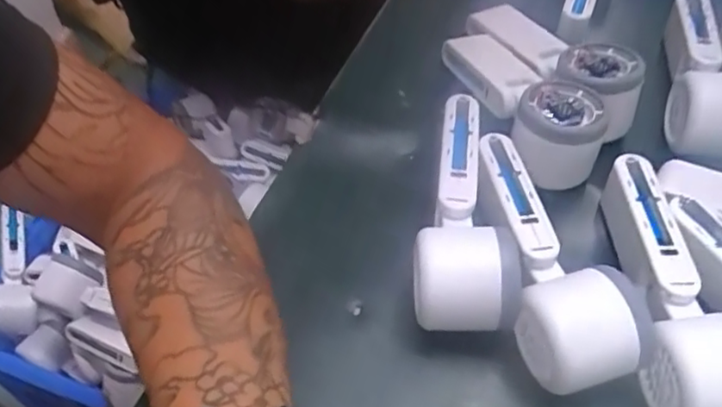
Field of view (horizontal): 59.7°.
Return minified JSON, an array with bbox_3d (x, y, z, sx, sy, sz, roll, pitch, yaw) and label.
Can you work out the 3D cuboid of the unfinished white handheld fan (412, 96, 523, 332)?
[{"bbox_3d":[0.069,0.004,0.399,0.060,0.049,0.161,6,52,8],"label":"unfinished white handheld fan"}]

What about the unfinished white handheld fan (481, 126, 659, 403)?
[{"bbox_3d":[0.109,0.028,0.373,0.063,0.050,0.163,-10,51,-4],"label":"unfinished white handheld fan"}]

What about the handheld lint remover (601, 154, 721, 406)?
[{"bbox_3d":[0.181,0.048,0.354,0.062,0.049,0.159,1,51,5],"label":"handheld lint remover"}]

